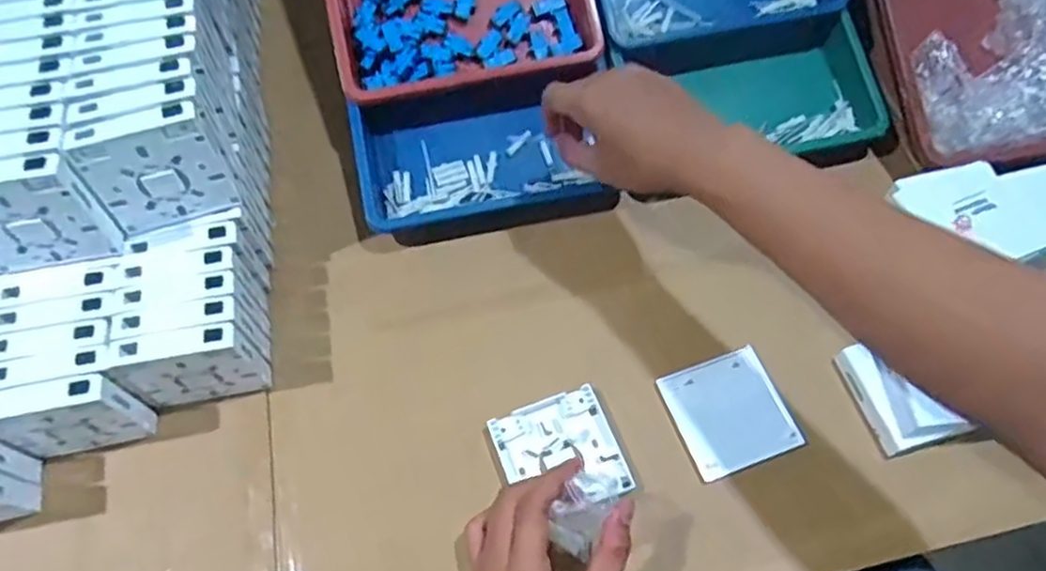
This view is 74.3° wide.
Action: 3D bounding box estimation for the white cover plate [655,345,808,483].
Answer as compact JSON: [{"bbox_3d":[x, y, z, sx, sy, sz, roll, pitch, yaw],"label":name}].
[{"bbox_3d":[0.160,0.099,0.538,0.084,0.014,0.085,-18,64,-9],"label":"white cover plate"}]

